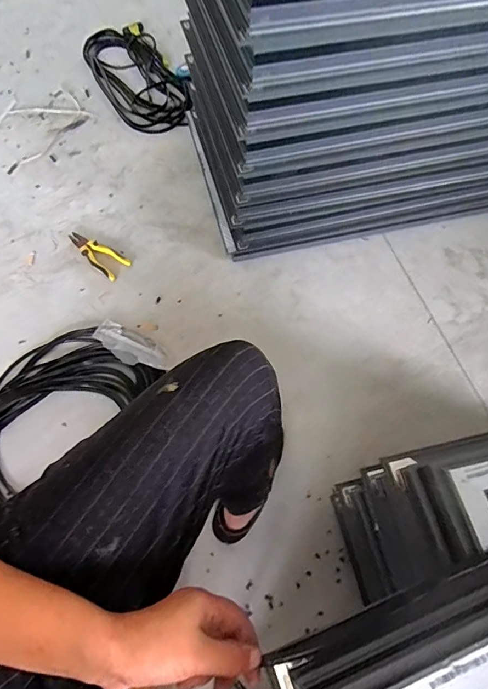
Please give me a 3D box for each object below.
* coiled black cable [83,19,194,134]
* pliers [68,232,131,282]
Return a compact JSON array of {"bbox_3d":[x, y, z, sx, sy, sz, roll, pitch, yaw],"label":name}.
[{"bbox_3d":[-0.365,-0.926,1.434,0.262,0.050,0.527,-27,68,-12],"label":"coiled black cable"},{"bbox_3d":[-0.400,-0.249,1.121,0.198,0.019,0.069,36,70,16],"label":"pliers"}]

